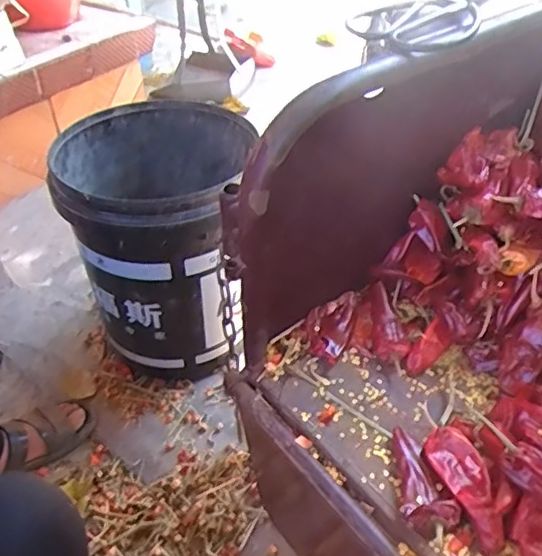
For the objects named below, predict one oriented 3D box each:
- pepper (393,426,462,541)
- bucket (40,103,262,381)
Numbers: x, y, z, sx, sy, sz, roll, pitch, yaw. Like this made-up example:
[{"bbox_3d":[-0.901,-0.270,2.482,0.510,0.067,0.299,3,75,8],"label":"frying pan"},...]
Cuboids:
[{"bbox_3d":[0.095,0.137,0.385,0.030,0.021,0.072,-16,45,-14],"label":"pepper"},{"bbox_3d":[-0.176,-0.065,0.931,0.259,0.340,0.310,-14,44,-12],"label":"bucket"}]

